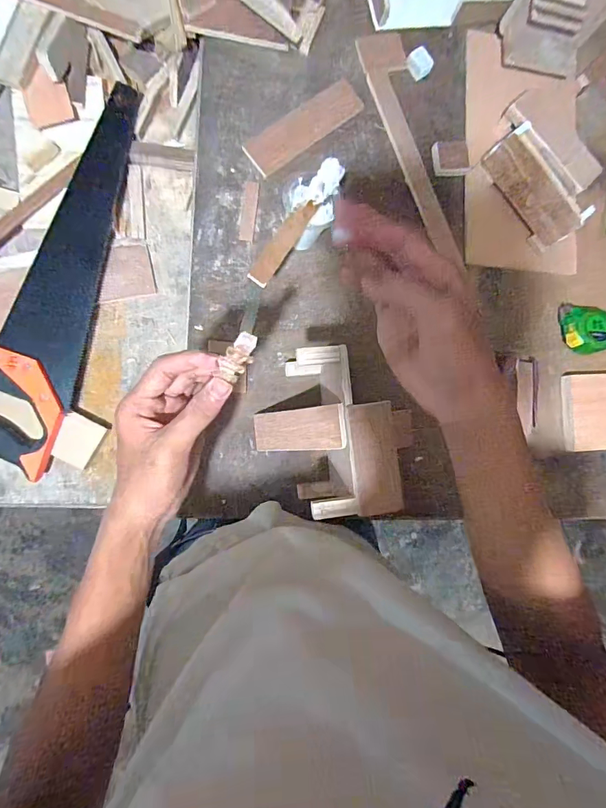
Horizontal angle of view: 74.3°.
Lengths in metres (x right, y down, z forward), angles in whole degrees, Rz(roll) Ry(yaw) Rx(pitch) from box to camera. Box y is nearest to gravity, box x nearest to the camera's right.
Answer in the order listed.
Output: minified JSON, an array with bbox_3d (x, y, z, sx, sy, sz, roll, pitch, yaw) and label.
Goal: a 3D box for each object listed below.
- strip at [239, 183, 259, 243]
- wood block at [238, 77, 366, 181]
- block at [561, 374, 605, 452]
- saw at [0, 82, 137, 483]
[{"bbox_3d":[-0.072,-0.260,0.540,0.019,0.004,0.081,6,87,-9],"label":"strip"},{"bbox_3d":[0.003,-0.392,0.566,0.188,0.007,0.052,-40,94,-9],"label":"wood block"},{"bbox_3d":[0.452,0.012,0.615,0.120,0.023,0.117,-2,88,-10],"label":"block"},{"bbox_3d":[-0.320,-0.177,0.522,0.105,0.028,0.513,13,85,-7],"label":"saw"}]

